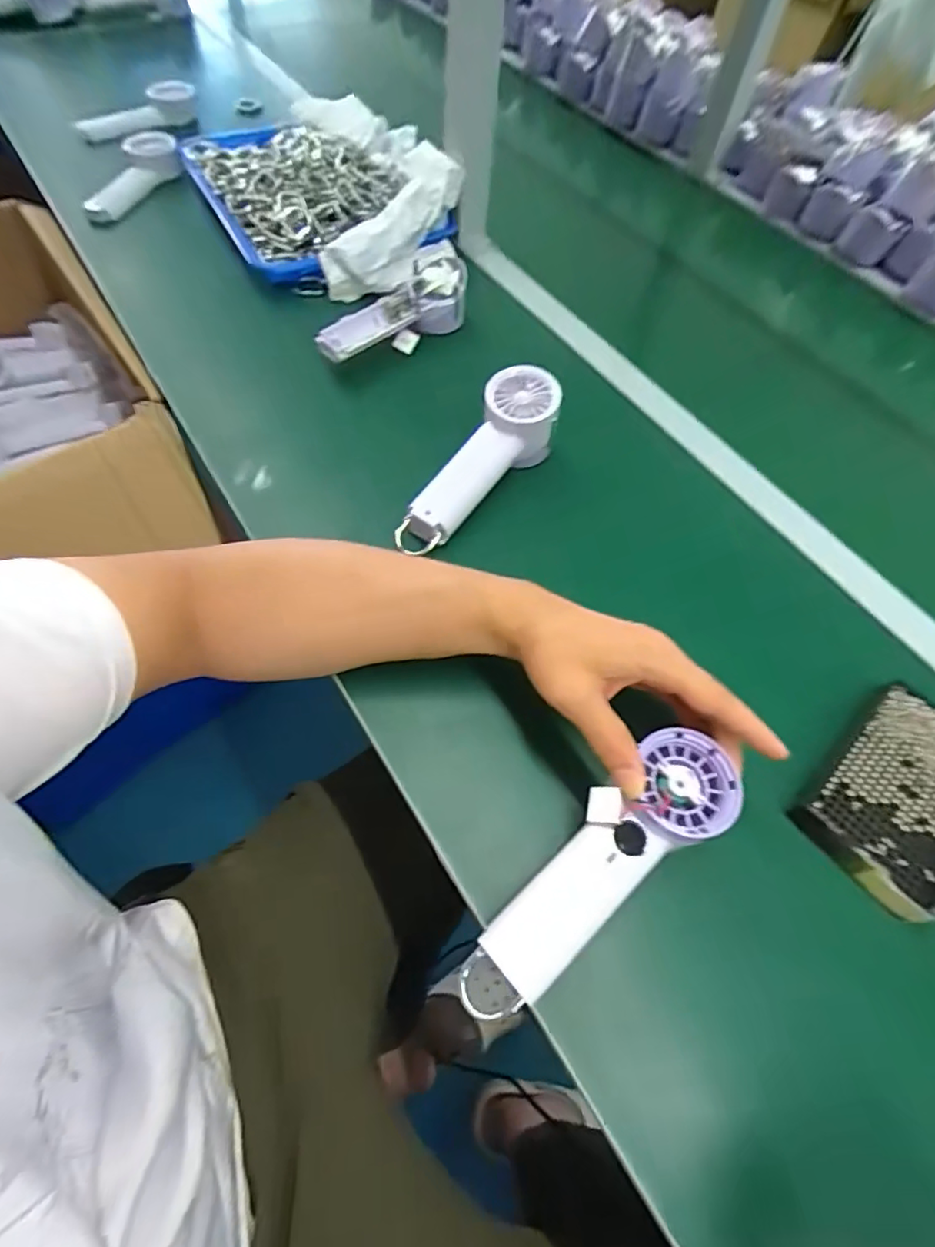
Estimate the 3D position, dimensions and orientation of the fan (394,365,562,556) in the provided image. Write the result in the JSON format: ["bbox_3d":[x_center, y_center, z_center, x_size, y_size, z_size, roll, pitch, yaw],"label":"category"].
[{"bbox_3d":[0.010,-0.132,0.489,0.062,0.056,0.192,34,77,15],"label":"fan"}]

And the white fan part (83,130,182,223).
[{"bbox_3d":[-0.448,-0.578,0.747,0.176,0.051,0.043,-9,55,29],"label":"white fan part"}]

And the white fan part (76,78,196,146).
[{"bbox_3d":[-0.460,-0.710,0.795,0.169,0.052,0.049,-26,65,-18],"label":"white fan part"}]

